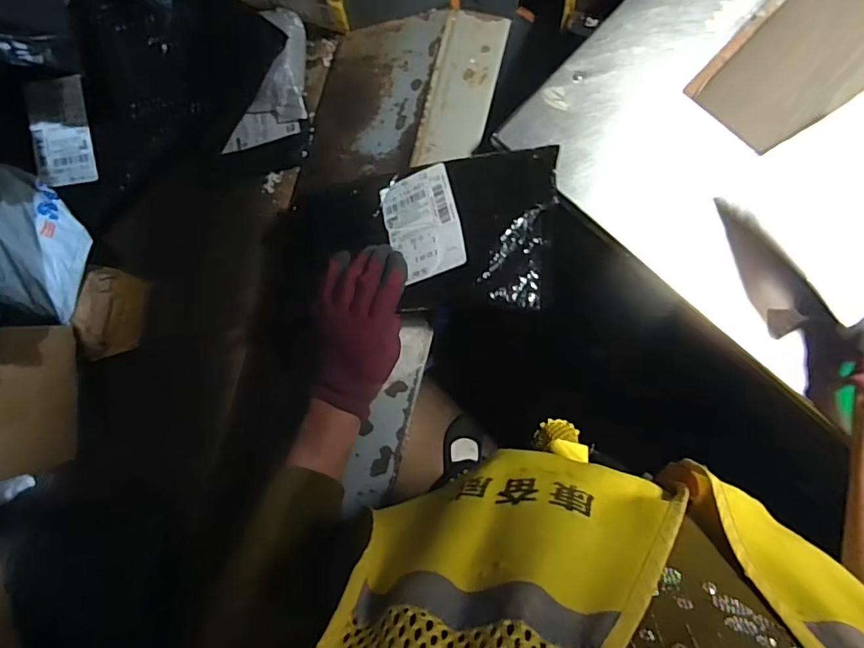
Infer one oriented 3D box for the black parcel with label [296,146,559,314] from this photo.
[{"bbox_3d":[-0.023,-0.084,0.514,0.278,0.016,0.161,-3,66,23],"label":"black parcel with label"}]

